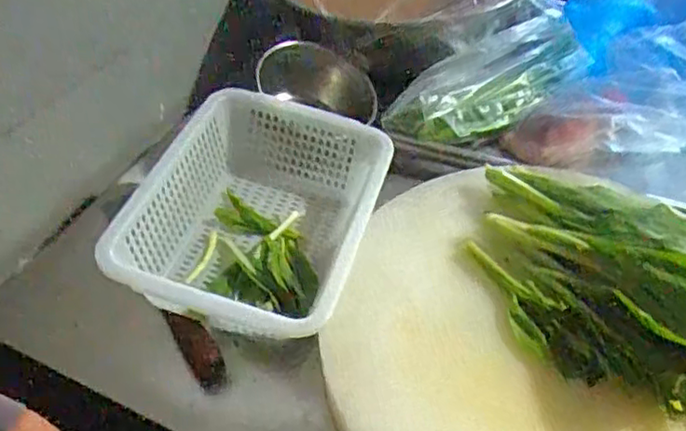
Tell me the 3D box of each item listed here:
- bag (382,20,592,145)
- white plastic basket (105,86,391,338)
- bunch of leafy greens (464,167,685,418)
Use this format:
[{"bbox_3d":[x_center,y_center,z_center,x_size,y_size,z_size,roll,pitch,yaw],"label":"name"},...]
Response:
[{"bbox_3d":[0.205,-0.177,0.874,0.309,0.070,0.105,-23,49,-18],"label":"bag"},{"bbox_3d":[-0.083,0.013,0.702,0.221,0.142,0.292,9,47,11],"label":"white plastic basket"},{"bbox_3d":[0.246,0.053,0.594,0.315,0.066,0.186,33,56,30],"label":"bunch of leafy greens"}]

